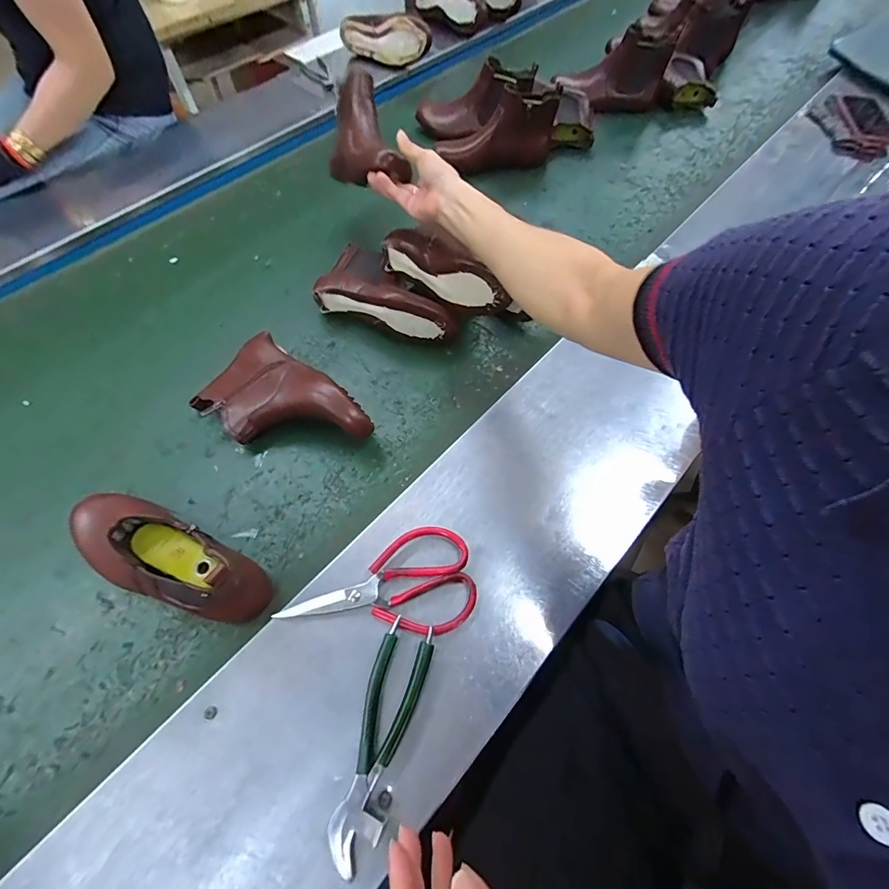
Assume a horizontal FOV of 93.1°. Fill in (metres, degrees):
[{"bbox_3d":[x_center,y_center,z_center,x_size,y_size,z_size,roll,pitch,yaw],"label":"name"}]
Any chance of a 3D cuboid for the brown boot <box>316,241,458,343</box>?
[{"bbox_3d":[-0.076,-0.222,0.645,0.222,0.070,0.117,21,63,12],"label":"brown boot"}]

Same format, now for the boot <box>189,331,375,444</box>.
[{"bbox_3d":[-0.215,-0.042,0.550,0.209,0.068,0.138,39,68,20],"label":"boot"}]

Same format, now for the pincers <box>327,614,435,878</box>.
[{"bbox_3d":[-0.058,0.263,0.382,0.049,0.024,0.190,15,62,9],"label":"pincers"}]

